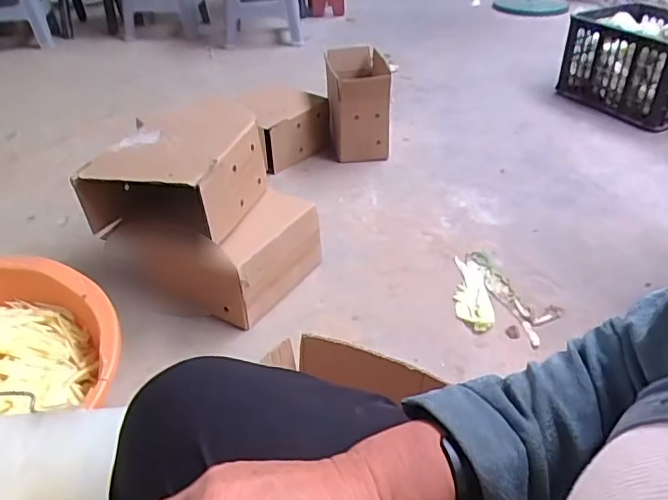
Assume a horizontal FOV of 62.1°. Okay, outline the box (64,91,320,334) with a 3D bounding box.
[{"bbox_3d":[-0.247,-0.060,1.094,0.378,0.291,0.250,10,37,16],"label":"box"}]

